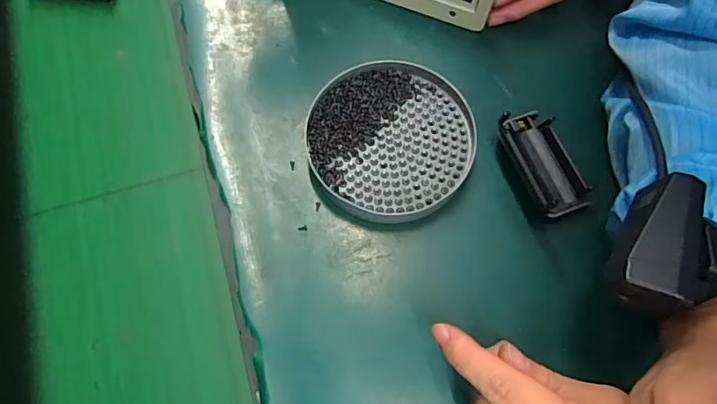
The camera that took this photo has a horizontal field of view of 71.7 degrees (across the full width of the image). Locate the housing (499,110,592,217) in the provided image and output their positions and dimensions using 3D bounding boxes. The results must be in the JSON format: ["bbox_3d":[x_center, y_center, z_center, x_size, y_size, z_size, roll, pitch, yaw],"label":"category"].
[{"bbox_3d":[0.128,-0.028,0.346,0.039,0.010,0.078,-18,71,-6],"label":"housing"}]

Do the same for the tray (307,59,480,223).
[{"bbox_3d":[0.022,-0.044,0.346,0.108,0.020,0.113,0,70,1],"label":"tray"}]

